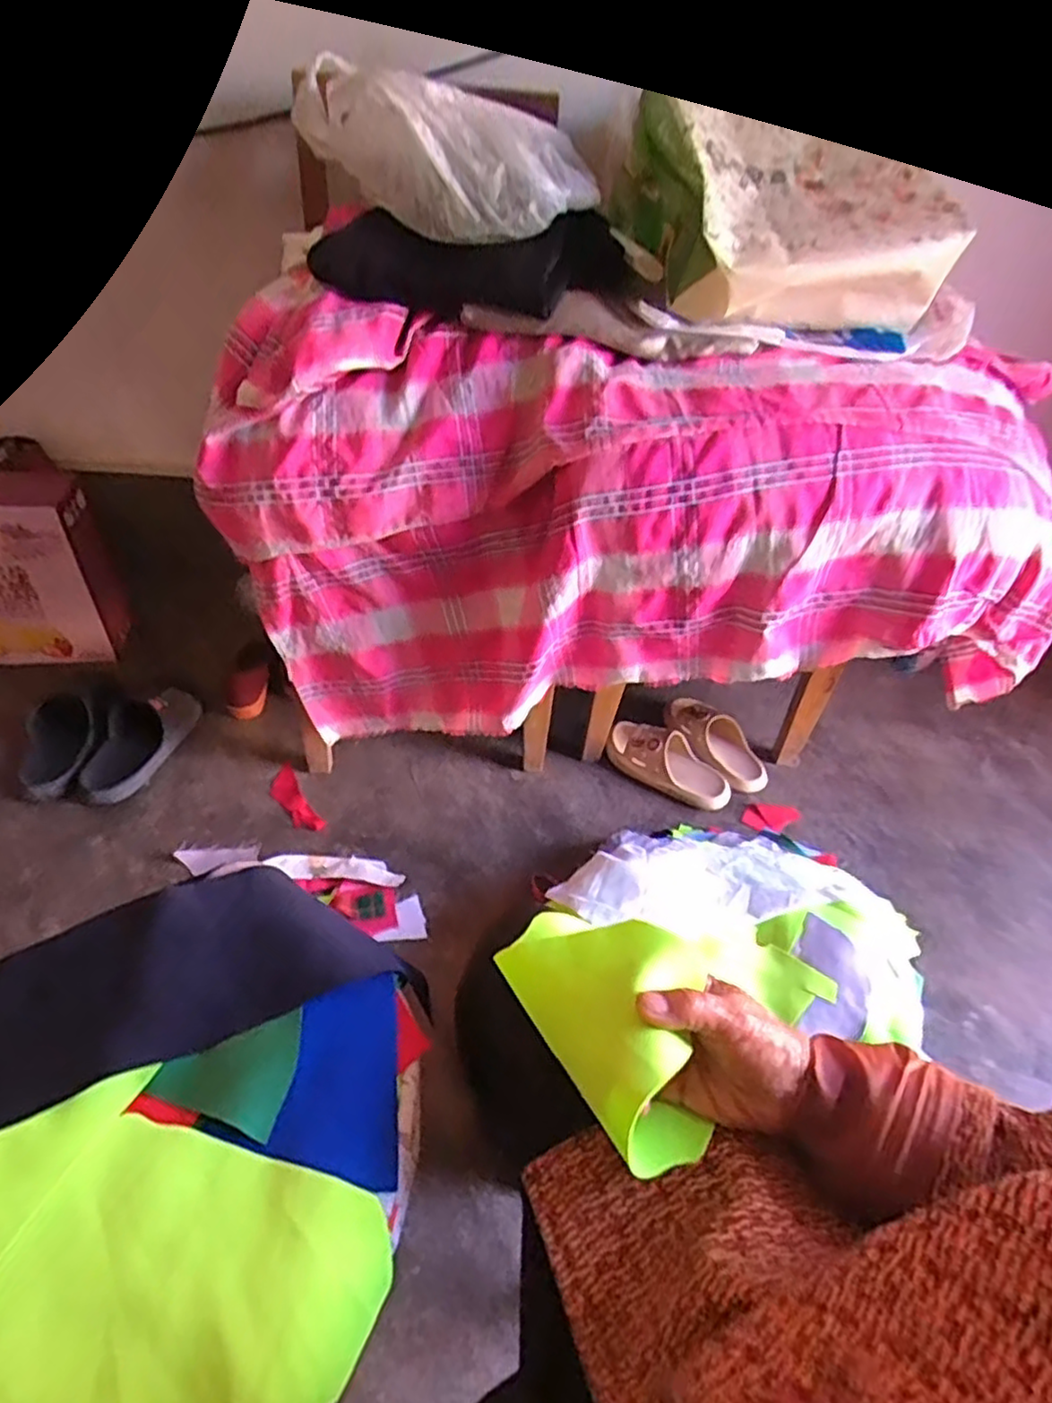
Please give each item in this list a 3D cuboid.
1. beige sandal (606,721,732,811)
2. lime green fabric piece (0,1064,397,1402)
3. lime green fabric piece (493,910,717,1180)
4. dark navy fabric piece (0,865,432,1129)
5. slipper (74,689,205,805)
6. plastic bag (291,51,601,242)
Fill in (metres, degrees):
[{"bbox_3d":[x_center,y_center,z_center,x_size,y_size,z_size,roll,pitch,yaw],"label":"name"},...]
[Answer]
[{"bbox_3d":[0.242,0.096,1.147,0.215,0.063,0.102,26,46,20],"label":"beige sandal"},{"bbox_3d":[-0.195,0.271,0.332,0.233,0.030,0.135,21,45,14],"label":"lime green fabric piece"},{"bbox_3d":[0.052,0.175,0.397,0.083,0.057,0.154,-21,50,-27],"label":"lime green fabric piece"},{"bbox_3d":[-0.224,0.175,0.443,0.287,0.024,0.136,-8,45,-16],"label":"dark navy fabric piece"},{"bbox_3d":[-0.602,0.058,1.071,0.100,0.067,0.210,12,43,5],"label":"slipper"},{"bbox_3d":[-0.088,-0.606,0.764,0.306,0.130,0.156,-5,44,-12],"label":"plastic bag"}]

